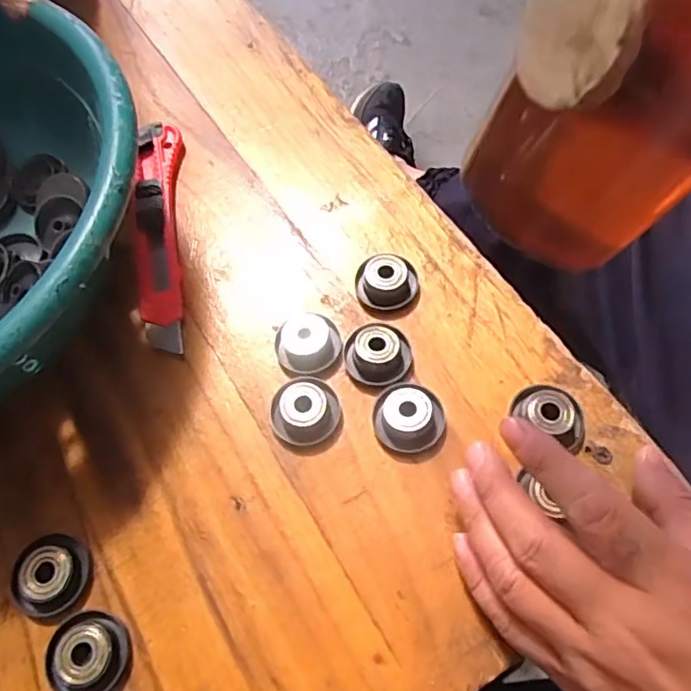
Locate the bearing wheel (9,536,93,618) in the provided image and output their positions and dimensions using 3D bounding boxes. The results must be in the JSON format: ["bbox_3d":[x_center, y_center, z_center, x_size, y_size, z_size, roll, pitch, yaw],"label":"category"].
[{"bbox_3d":[-0.126,0.098,0.254,0.031,0.011,0.030,-1,64,3],"label":"bearing wheel"}]

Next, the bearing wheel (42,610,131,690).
[{"bbox_3d":[-0.106,0.125,0.240,0.033,0.008,0.032,-1,64,3],"label":"bearing wheel"}]

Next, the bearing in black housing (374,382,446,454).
[{"bbox_3d":[0.029,0.033,0.273,0.032,0.016,0.031,14,65,10],"label":"bearing in black housing"}]

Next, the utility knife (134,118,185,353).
[{"bbox_3d":[-0.104,-0.066,0.330,0.025,0.015,0.152,-9,64,-1],"label":"utility knife"}]

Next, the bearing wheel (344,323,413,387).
[{"bbox_3d":[0.015,0.004,0.288,0.032,0.015,0.030,-1,64,3],"label":"bearing wheel"}]

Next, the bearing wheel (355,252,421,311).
[{"bbox_3d":[0.022,-0.033,0.307,0.031,0.014,0.030,-1,64,3],"label":"bearing wheel"}]

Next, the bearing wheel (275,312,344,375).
[{"bbox_3d":[-0.018,0.000,0.293,0.032,0.014,0.029,6,64,7],"label":"bearing wheel"}]

